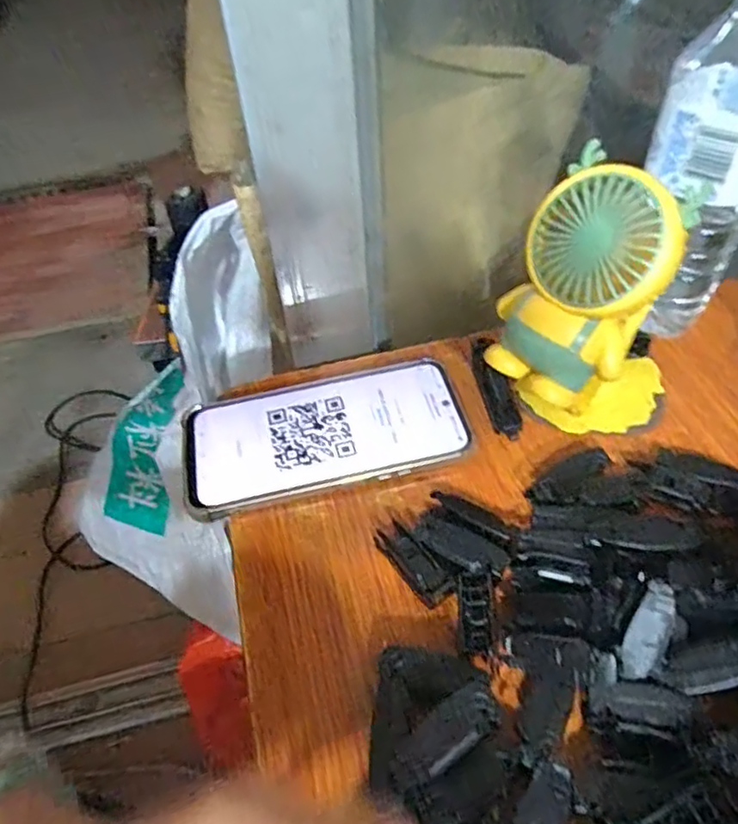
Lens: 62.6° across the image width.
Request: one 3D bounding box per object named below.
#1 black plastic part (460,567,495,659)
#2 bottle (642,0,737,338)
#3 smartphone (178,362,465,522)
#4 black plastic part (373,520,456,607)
[{"bbox_3d":[0.050,0.092,0.285,0.014,0.005,0.041,1,49,5],"label":"black plastic part"},{"bbox_3d":[0.193,-0.139,0.351,0.066,0.202,0.065,-11,49,-6],"label":"bottle"},{"bbox_3d":[-0.027,0.013,0.367,0.164,0.014,0.081,-12,49,-7],"label":"smartphone"},{"bbox_3d":[0.023,0.078,0.309,0.017,0.015,0.047,-28,53,-19],"label":"black plastic part"}]

